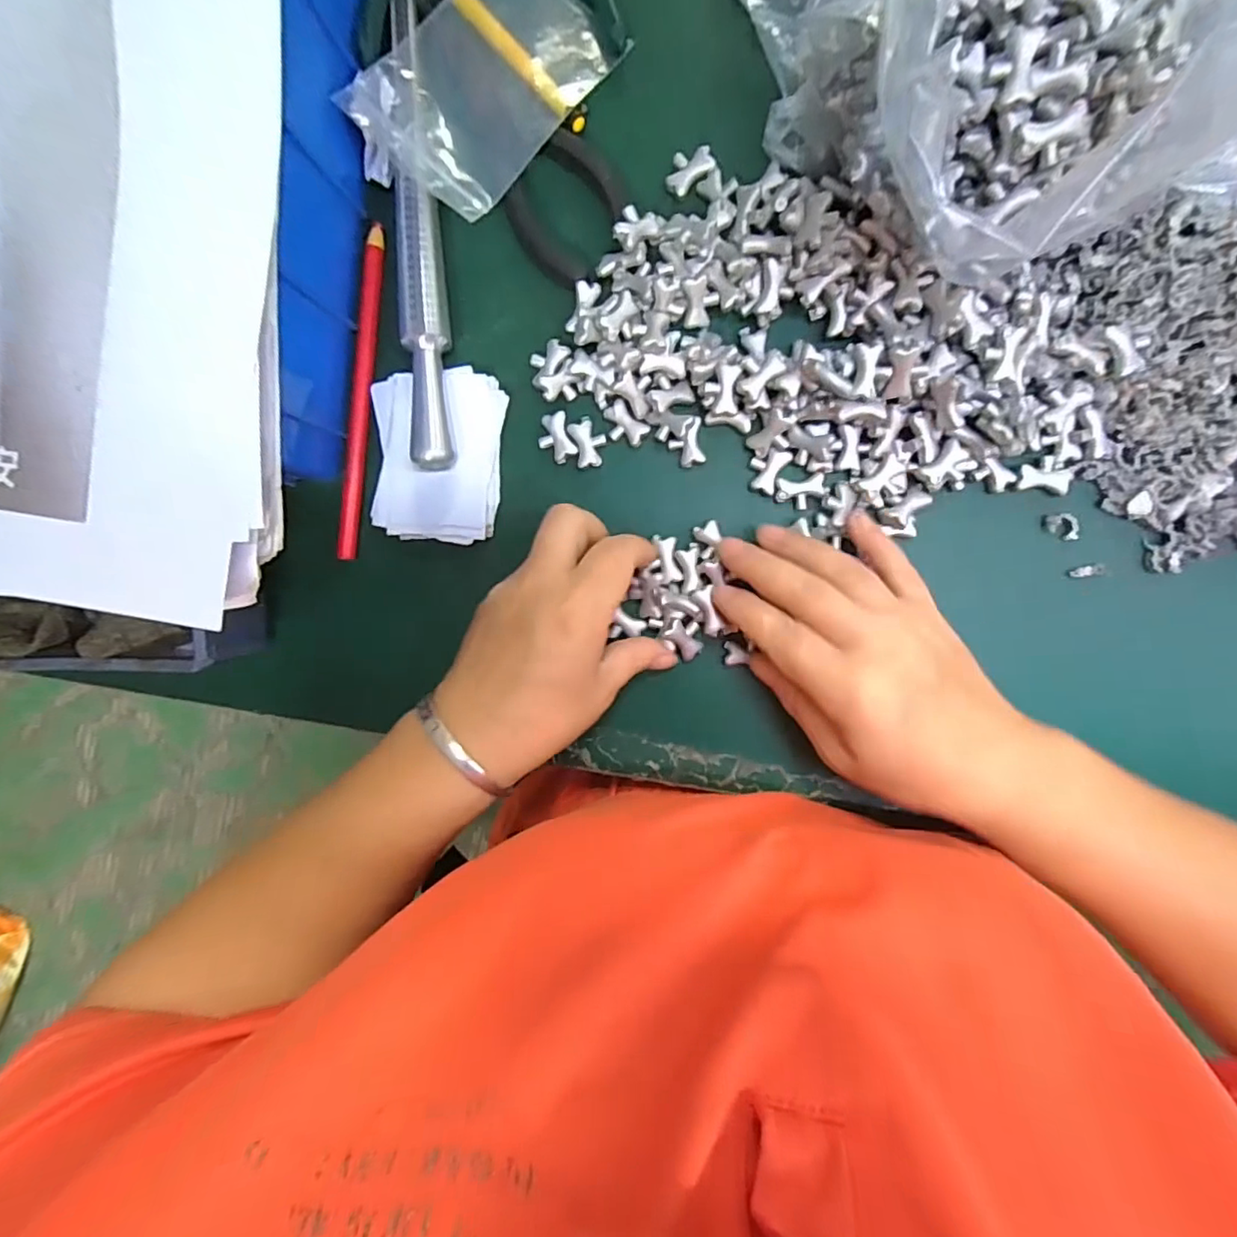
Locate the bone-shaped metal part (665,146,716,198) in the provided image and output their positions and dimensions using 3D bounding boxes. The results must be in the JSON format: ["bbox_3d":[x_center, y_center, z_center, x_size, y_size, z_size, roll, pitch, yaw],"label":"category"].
[{"bbox_3d":[0.035,-0.216,0.276,0.025,0.004,0.012,-41,91,7],"label":"bone-shaped metal part"}]

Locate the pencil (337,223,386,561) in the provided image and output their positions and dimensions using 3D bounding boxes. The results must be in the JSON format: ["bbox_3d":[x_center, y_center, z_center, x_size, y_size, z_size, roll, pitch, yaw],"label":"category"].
[{"bbox_3d":[-0.134,-0.114,0.299,0.010,0.005,0.165,9,96,4],"label":"pencil"}]

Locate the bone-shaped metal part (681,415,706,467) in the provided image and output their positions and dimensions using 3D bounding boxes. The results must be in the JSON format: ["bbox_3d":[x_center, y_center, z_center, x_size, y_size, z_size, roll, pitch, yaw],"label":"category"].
[{"bbox_3d":[0.037,-0.088,0.286,0.011,0.008,0.023,0,111,5],"label":"bone-shaped metal part"}]

